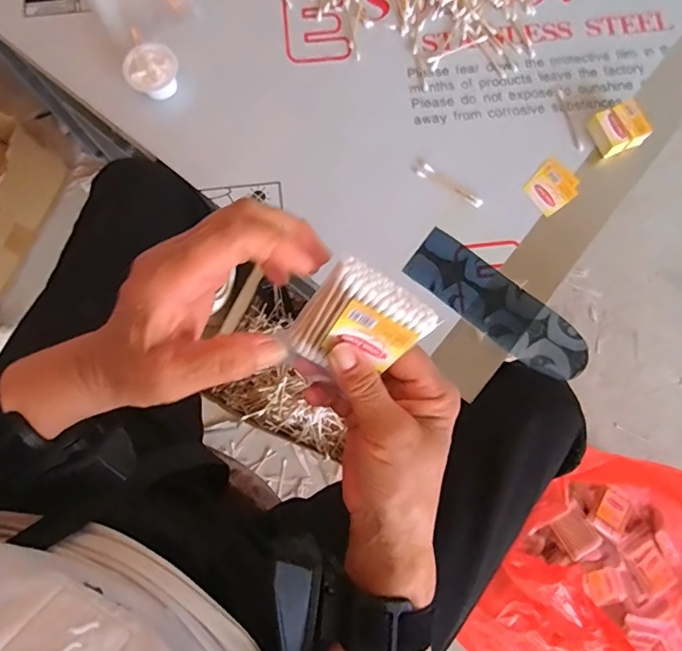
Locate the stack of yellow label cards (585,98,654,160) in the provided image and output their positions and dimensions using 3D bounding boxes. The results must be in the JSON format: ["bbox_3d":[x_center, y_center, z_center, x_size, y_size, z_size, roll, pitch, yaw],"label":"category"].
[{"bbox_3d":[0.285,-0.201,0.503,0.046,0.029,0.041,-20,80,-3],"label":"stack of yellow label cards"}]

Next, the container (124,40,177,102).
[{"bbox_3d":[-0.198,-0.267,0.515,0.052,0.030,0.051,0,80,1],"label":"container"}]

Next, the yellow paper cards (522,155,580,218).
[{"bbox_3d":[0.218,-0.144,0.506,0.052,0.004,0.046,-39,82,-6],"label":"yellow paper cards"}]

